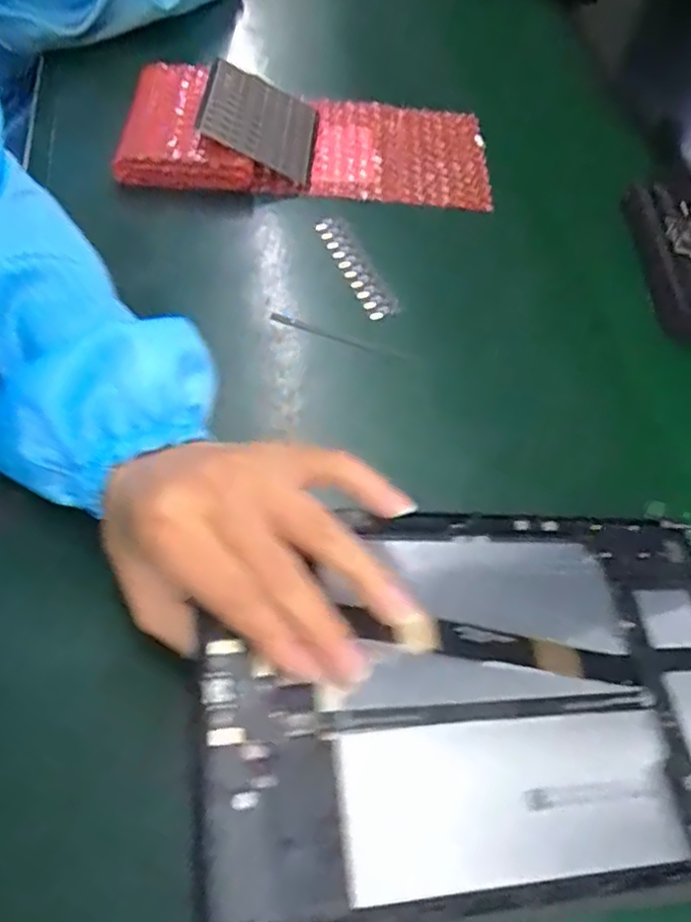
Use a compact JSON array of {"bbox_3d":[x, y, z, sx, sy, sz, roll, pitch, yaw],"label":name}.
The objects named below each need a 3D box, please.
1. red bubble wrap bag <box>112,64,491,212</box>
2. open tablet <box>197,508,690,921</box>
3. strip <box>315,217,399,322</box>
[{"bbox_3d":[-0.028,-0.247,0.538,0.272,0.024,0.114,4,63,-9],"label":"red bubble wrap bag"},{"bbox_3d":[0.064,0.090,0.277,0.235,0.007,0.152,3,57,-17],"label":"open tablet"},{"bbox_3d":[0.008,-0.135,0.477,0.023,0.006,0.100,-17,61,-18],"label":"strip"}]

